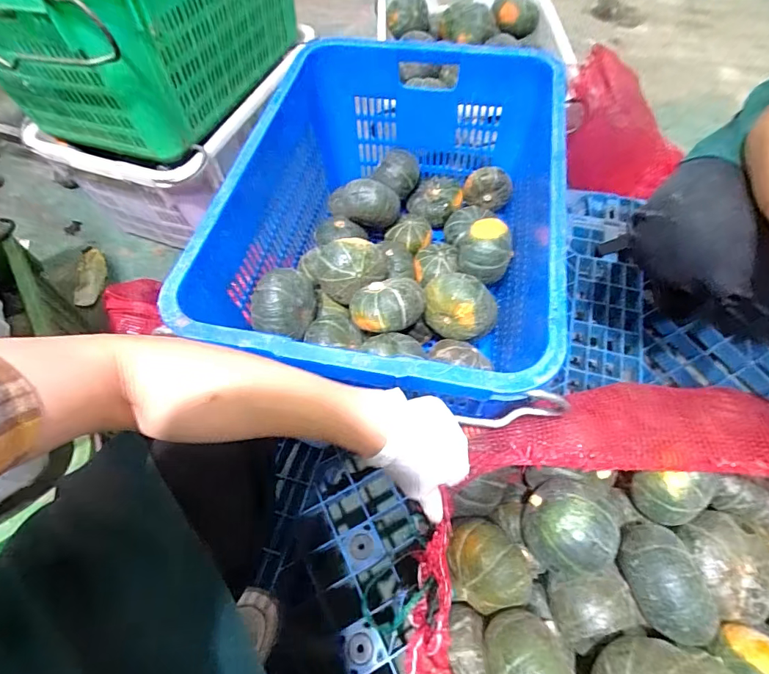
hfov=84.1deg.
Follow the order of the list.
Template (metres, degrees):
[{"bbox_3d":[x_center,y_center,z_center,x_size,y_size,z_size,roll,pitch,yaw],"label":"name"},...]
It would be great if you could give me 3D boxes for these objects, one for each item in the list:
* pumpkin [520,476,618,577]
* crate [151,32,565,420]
[{"bbox_3d":[0.172,0.180,0.404,0.075,0.063,0.078,-2,59,3],"label":"pumpkin"},{"bbox_3d":[0.038,-0.183,0.659,0.434,0.240,0.630,13,61,11],"label":"crate"}]

